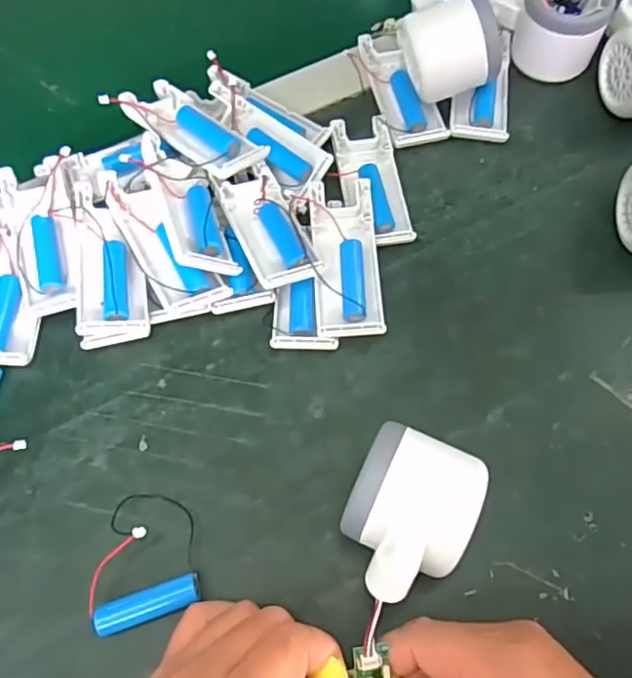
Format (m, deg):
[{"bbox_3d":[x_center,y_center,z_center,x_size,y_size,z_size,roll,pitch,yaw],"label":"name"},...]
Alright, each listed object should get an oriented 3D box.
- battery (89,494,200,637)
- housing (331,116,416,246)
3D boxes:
[{"bbox_3d":[-0.086,0.108,0.298,0.049,0.020,0.064,-11,63,-3],"label":"battery"},{"bbox_3d":[0.037,-0.106,0.399,0.039,0.020,0.101,-9,63,-2],"label":"housing"}]

